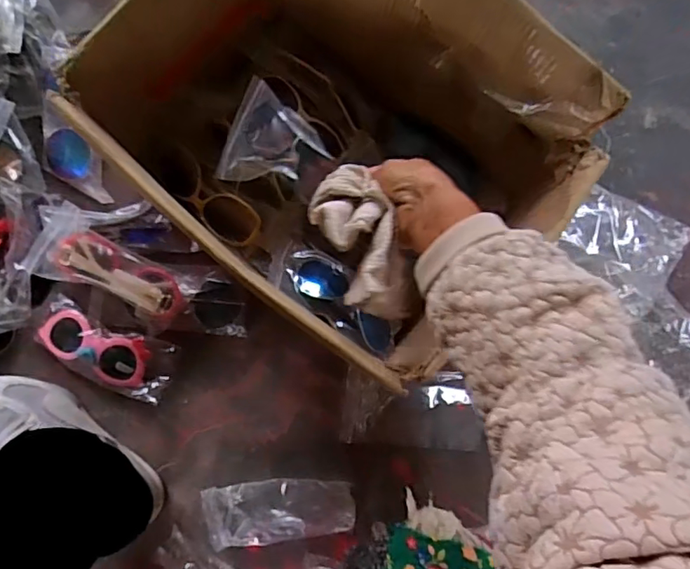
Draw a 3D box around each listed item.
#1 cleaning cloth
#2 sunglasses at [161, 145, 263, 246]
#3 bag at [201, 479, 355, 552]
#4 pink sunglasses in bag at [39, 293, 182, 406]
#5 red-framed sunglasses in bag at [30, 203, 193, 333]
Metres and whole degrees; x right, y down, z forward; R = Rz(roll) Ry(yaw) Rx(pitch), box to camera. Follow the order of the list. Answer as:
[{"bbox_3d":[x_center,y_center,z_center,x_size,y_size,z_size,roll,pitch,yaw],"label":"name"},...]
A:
[{"bbox_3d":[0.014,-0.034,0.430,0.057,0.038,0.128,-21,81,-6],"label":"cleaning cloth"},{"bbox_3d":[-0.154,-0.097,0.609,0.051,0.030,0.133,-44,90,-8],"label":"sunglasses"},{"bbox_3d":[-0.076,0.270,0.640,0.170,0.028,0.069,-4,85,-6],"label":"bag"},{"bbox_3d":[-0.285,0.078,0.638,0.162,0.033,0.070,24,83,-3],"label":"pink sunglasses in bag"},{"bbox_3d":[-0.279,-0.022,0.631,0.197,0.047,0.087,26,83,-3],"label":"red-framed sunglasses in bag"}]

